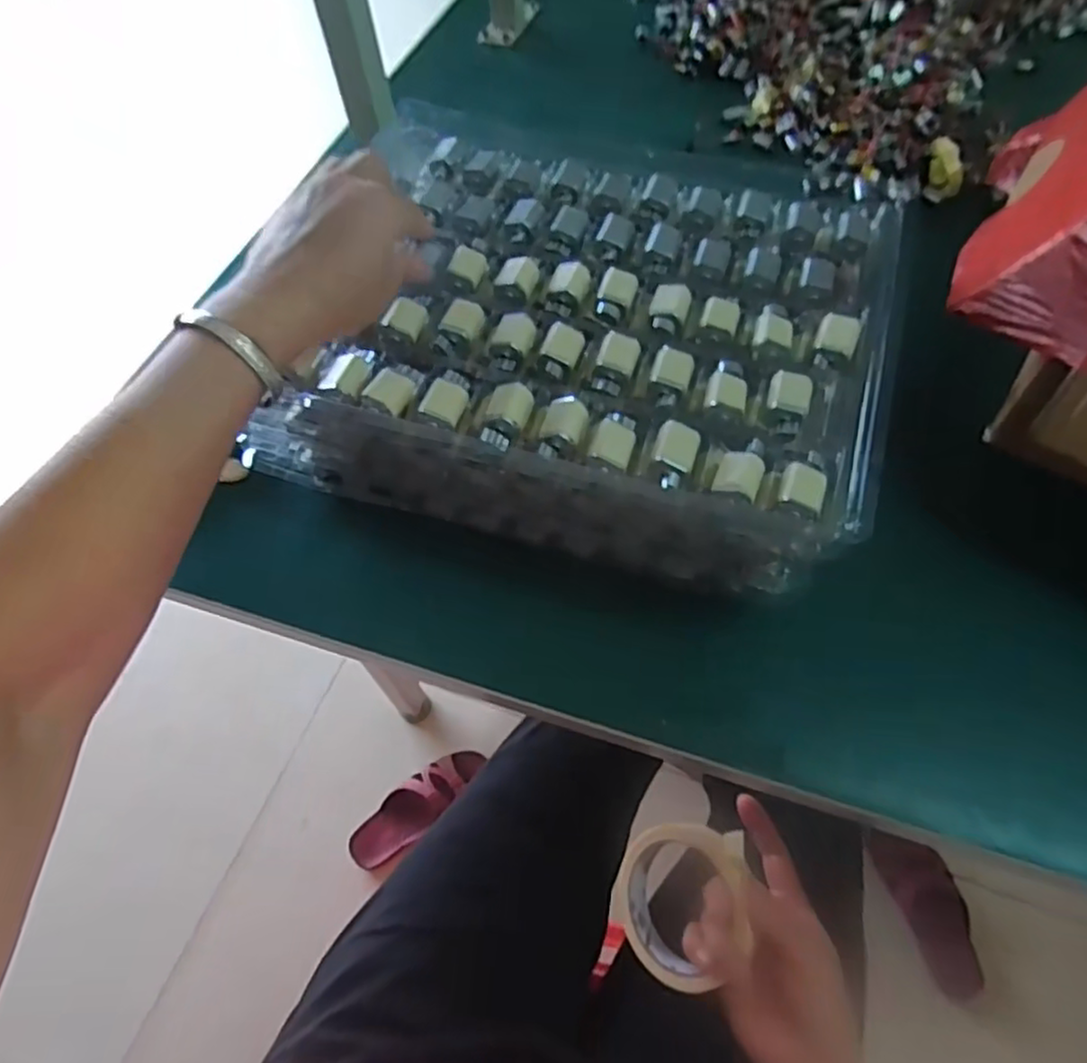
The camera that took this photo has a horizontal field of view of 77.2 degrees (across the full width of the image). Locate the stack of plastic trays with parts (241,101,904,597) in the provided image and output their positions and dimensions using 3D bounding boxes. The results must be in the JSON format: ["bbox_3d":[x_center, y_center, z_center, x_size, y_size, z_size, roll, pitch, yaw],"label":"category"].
[{"bbox_3d":[0.033,-0.113,0.432,0.319,0.099,0.237,16,61,13],"label":"stack of plastic trays with parts"}]

